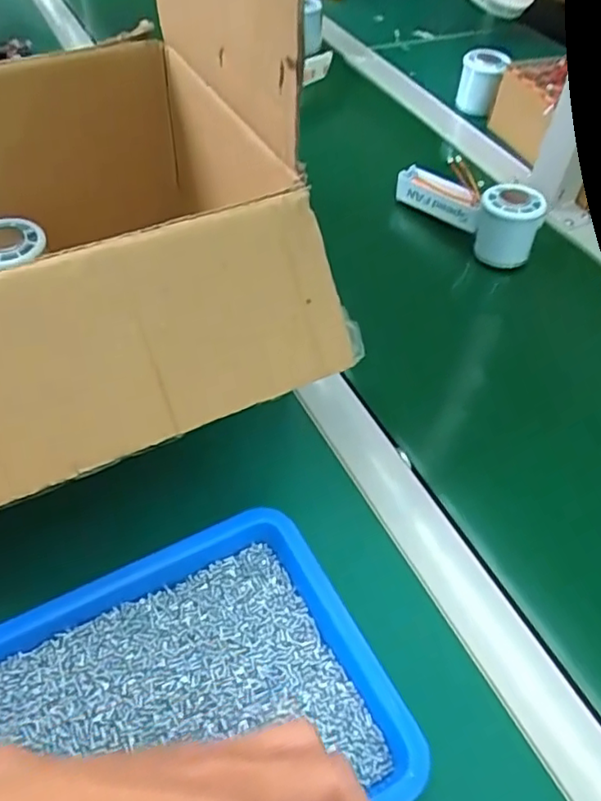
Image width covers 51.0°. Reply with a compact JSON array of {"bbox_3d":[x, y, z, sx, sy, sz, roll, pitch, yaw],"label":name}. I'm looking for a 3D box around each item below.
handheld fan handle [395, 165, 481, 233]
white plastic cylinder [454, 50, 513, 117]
[{"bbox_3d":[0.138,-0.202,0.632,0.094,0.038,0.016,37,57,22],"label":"handheld fan handle"},{"bbox_3d":[0.221,-0.392,0.781,0.056,0.064,0.049,16,51,8],"label":"white plastic cylinder"}]

